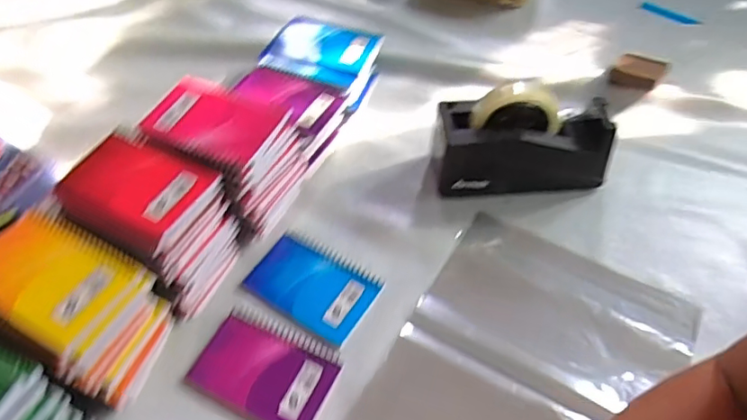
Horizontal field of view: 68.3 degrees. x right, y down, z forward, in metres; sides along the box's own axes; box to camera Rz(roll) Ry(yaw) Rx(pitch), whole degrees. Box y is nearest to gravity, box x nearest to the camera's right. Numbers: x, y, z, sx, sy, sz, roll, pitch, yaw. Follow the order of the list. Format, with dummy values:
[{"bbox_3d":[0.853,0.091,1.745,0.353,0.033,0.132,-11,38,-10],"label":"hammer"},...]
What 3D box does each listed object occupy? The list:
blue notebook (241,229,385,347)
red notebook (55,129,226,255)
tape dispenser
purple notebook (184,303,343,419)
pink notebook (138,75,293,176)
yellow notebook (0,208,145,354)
[{"bbox_3d":[-0.064,0.077,0.582,0.130,0.007,0.087,26,56,20],"label":"blue notebook"},{"bbox_3d":[-0.228,-0.023,0.525,0.133,0.016,0.101,22,55,17],"label":"red notebook"},{"bbox_3d":[0.174,-0.082,0.638,0.197,0.123,0.074,-2,52,-1],"label":"tape dispenser"},{"bbox_3d":[-0.101,0.150,0.524,0.128,0.006,0.090,20,55,15],"label":"purple notebook"},{"bbox_3d":[-0.166,-0.093,0.570,0.129,0.011,0.101,20,50,11],"label":"pink notebook"},{"bbox_3d":[-0.279,0.053,0.464,0.137,0.013,0.088,24,56,18],"label":"yellow notebook"}]

